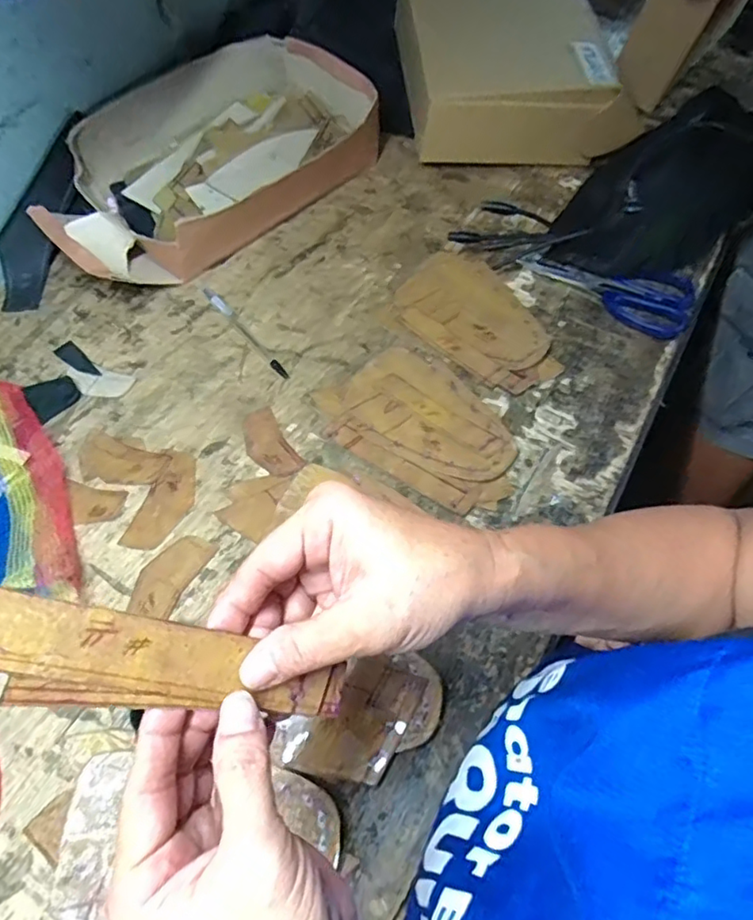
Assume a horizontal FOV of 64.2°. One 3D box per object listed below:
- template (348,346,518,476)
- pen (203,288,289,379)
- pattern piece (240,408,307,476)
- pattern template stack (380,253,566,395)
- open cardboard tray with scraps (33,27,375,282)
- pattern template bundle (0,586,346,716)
[{"bbox_3d":[0.047,-0.041,0.522,0.155,0.009,0.095,29,64,16],"label":"template"},{"bbox_3d":[-0.126,-0.124,0.573,0.011,0.008,0.136,-37,66,-20],"label":"pen"},{"bbox_3d":[-0.094,-0.015,0.515,0.035,0.004,0.072,-29,64,-16],"label":"pattern piece"},{"bbox_3d":[0.100,-0.134,0.573,0.167,0.014,0.113,34,65,18],"label":"pattern template stack"},{"bbox_3d":[-0.175,-0.315,0.639,0.354,0.098,0.198,-39,67,-21],"label":"open cardboard tray with scraps"},{"bbox_3d":[-0.076,0.077,0.220,0.144,0.007,0.032,23,55,-28],"label":"pattern template bundle"}]

